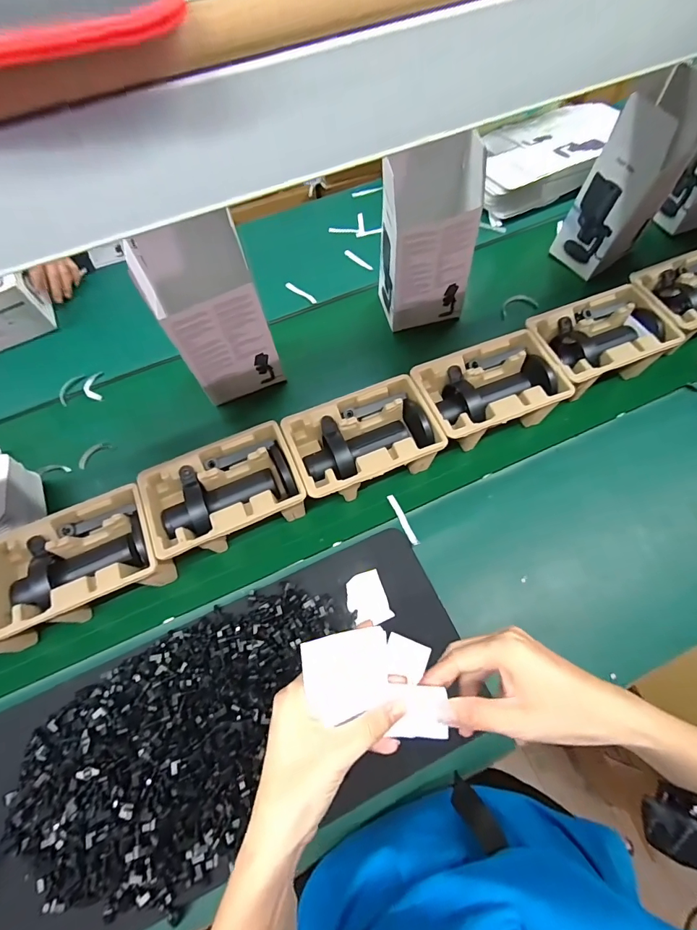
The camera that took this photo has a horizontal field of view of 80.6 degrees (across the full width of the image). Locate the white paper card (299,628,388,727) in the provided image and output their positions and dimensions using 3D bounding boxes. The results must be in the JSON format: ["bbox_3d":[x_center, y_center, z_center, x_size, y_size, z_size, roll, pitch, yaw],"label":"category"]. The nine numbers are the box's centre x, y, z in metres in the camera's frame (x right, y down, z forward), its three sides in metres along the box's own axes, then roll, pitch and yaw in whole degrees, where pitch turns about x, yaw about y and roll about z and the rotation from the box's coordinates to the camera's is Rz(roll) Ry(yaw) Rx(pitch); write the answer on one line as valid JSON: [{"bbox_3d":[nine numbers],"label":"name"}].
[{"bbox_3d":[0.001,0.146,0.291,0.061,0.006,0.051,-9,73,-17],"label":"white paper card"}]

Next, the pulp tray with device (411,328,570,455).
[{"bbox_3d":[0.235,-0.116,0.719,0.228,0.108,0.153,-20,66,-5],"label":"pulp tray with device"}]

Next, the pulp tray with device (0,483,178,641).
[{"bbox_3d":[-0.389,0.145,0.614,0.224,0.093,0.149,-25,67,-8],"label":"pulp tray with device"}]

